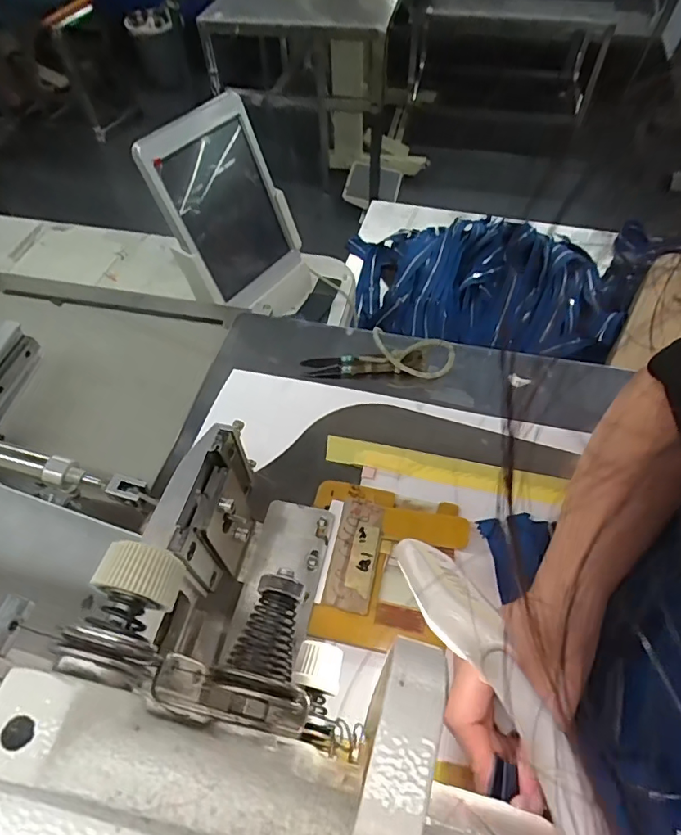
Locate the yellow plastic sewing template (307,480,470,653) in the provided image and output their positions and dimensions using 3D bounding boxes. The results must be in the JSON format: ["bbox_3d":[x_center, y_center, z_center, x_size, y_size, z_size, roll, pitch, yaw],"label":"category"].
[{"bbox_3d":[0.029,0.102,0.354,0.109,0.013,0.113,9,55,8],"label":"yellow plastic sewing template"}]

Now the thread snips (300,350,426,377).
[{"bbox_3d":[0.022,-0.050,0.463,0.111,0.015,0.022,-1,54,2],"label":"thread snips"}]

